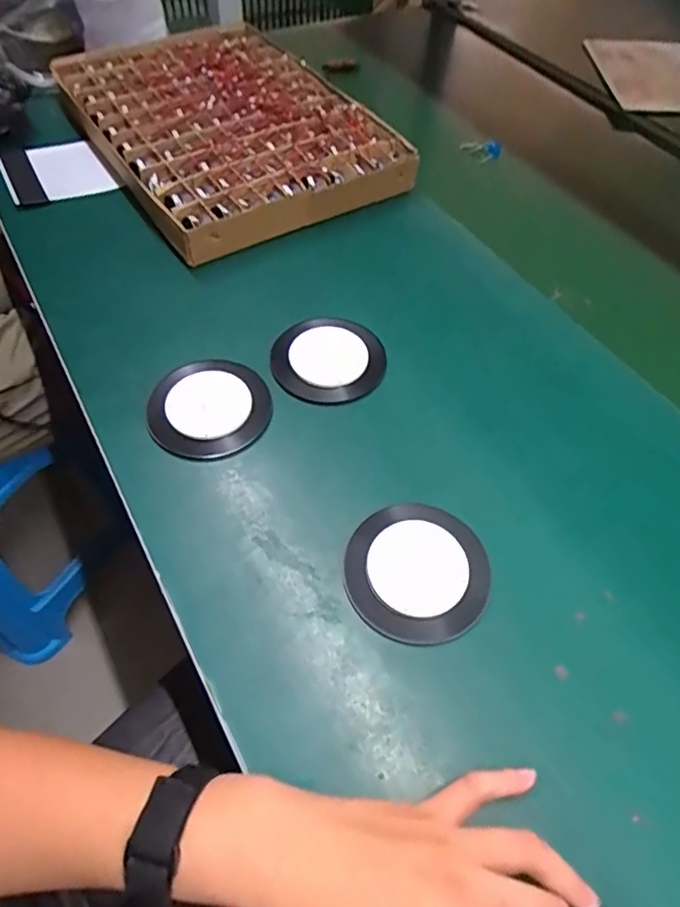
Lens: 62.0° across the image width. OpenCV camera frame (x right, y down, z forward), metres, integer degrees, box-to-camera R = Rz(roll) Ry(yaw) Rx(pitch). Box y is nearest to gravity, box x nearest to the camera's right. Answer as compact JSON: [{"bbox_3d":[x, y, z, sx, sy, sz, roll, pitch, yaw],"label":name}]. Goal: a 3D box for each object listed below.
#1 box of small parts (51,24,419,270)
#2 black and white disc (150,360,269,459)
[{"bbox_3d":[-0.144,-0.408,0.703,0.304,0.052,0.436,-27,60,-20],"label":"box of small parts"},{"bbox_3d":[-0.107,-0.038,0.469,0.095,0.018,0.095,1,55,-2],"label":"black and white disc"}]

